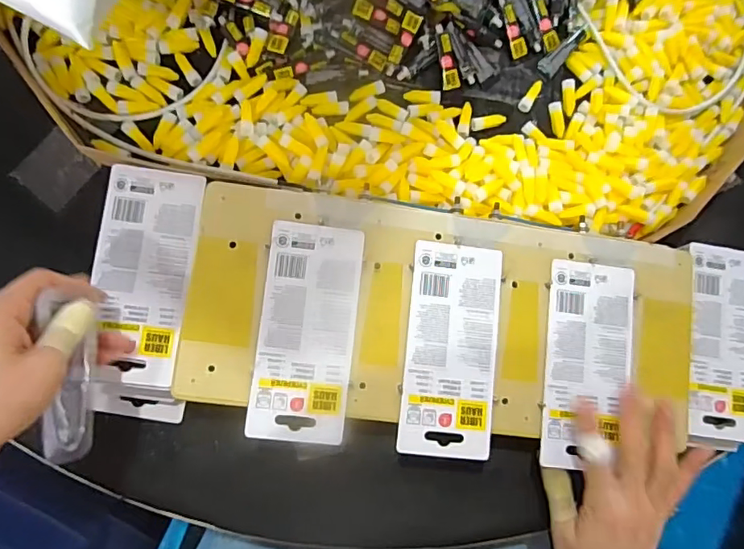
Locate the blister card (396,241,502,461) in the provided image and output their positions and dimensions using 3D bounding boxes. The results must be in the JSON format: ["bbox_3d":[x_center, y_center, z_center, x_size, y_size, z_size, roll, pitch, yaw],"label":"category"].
[{"bbox_3d":[0.060,0.055,0.390,0.070,0.004,0.156,7,83,-4],"label":"blister card"}]

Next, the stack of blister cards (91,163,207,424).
[{"bbox_3d":[-0.169,0.015,0.389,0.068,0.034,0.182,6,82,-7],"label":"stack of blister cards"}]

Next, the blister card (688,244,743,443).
[{"bbox_3d":[0.295,0.056,0.433,0.069,0.007,0.158,8,83,-4],"label":"blister card"}]

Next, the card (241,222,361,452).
[{"bbox_3d":[-0.047,0.041,0.379,0.069,0.005,0.155,7,83,-4],"label":"card"}]

